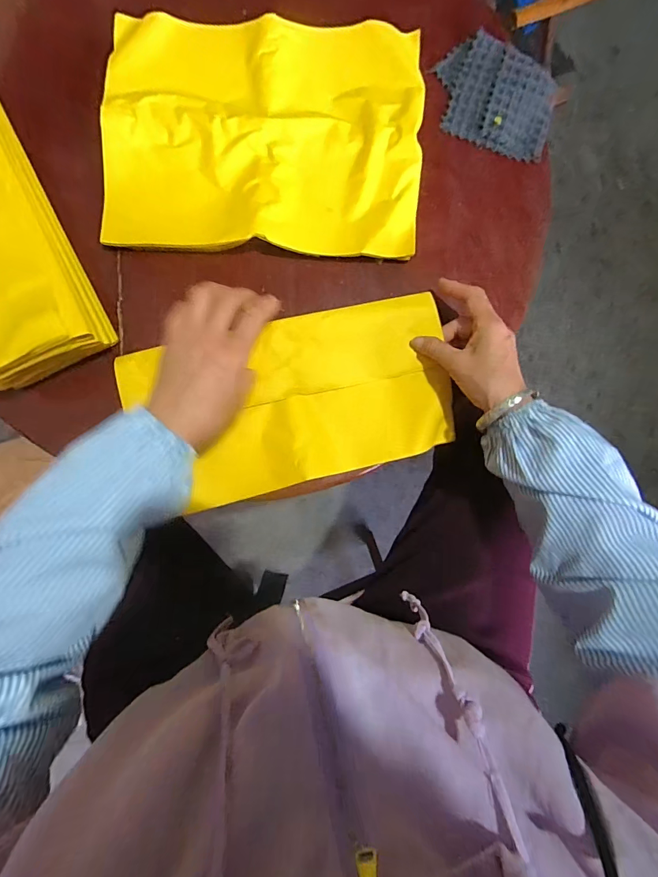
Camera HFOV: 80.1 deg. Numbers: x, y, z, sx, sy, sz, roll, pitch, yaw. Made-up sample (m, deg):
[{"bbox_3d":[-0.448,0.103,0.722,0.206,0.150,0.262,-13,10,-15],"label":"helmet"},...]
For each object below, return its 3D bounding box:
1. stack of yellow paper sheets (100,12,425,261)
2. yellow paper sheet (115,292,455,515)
[{"bbox_3d":[-0.071,-0.340,0.436,0.339,0.021,0.259,1,88,-4],"label":"stack of yellow paper sheets"},{"bbox_3d":[-0.038,-0.041,0.429,0.337,0.022,0.177,-14,89,-5],"label":"yellow paper sheet"}]

